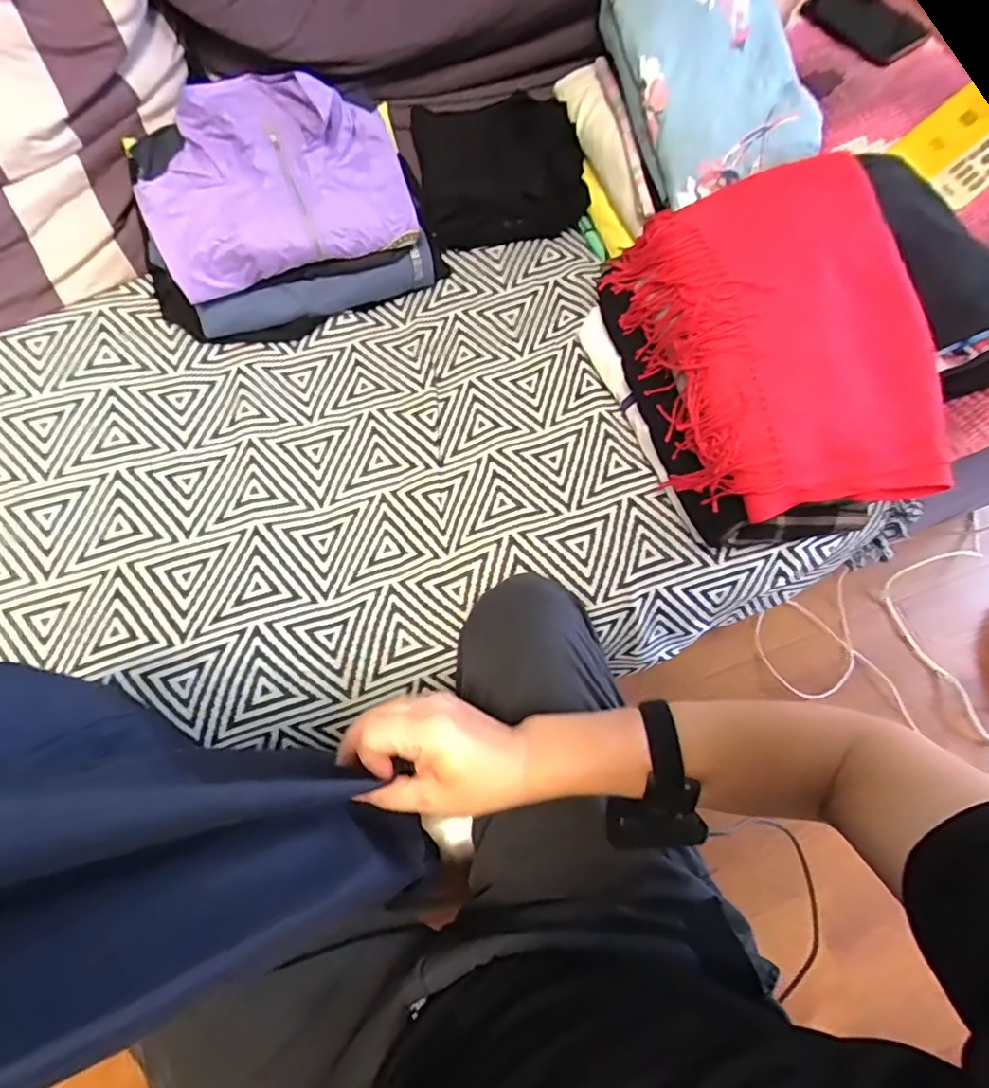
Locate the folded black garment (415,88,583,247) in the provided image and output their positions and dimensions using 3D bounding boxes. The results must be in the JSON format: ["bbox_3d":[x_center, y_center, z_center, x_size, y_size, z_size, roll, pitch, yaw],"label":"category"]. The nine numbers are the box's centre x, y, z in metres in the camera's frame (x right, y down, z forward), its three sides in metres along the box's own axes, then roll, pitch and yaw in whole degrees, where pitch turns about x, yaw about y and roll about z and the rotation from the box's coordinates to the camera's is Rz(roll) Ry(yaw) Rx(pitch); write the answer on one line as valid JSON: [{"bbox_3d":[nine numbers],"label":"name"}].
[{"bbox_3d":[0.002,-0.518,0.811,0.216,0.100,0.176,-12,69,-8],"label":"folded black garment"}]

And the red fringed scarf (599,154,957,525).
[{"bbox_3d":[0.267,-0.196,0.565,0.231,0.145,0.317,-3,68,-4],"label":"red fringed scarf"}]

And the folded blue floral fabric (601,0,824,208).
[{"bbox_3d":[0.225,-0.527,0.629,0.172,0.046,0.303,-17,84,0],"label":"folded blue floral fabric"}]

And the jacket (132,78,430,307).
[{"bbox_3d":[-0.258,-0.429,0.680,0.293,0.053,0.219,-20,97,-12],"label":"jacket"}]

